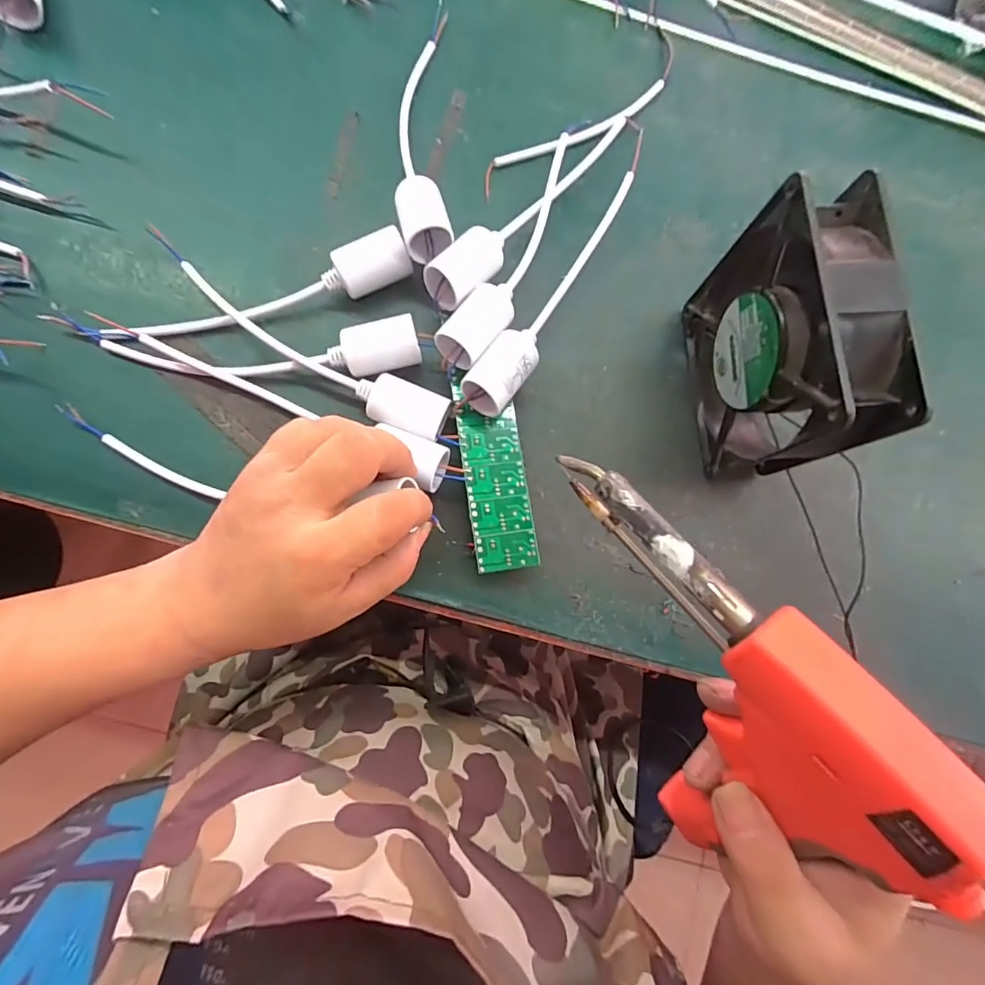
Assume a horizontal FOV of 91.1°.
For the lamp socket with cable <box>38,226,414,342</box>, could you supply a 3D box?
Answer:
[{"bbox_3d":[-0.147,-0.115,0.286,0.199,0.028,0.028,-18,84,-8],"label":"lamp socket with cable"}]

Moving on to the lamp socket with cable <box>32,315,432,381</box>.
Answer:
[{"bbox_3d":[-0.146,-0.086,0.281,0.205,0.028,0.032,2,82,-6],"label":"lamp socket with cable"}]

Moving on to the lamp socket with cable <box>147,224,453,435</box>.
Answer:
[{"bbox_3d":[-0.119,-0.090,0.285,0.206,0.028,0.030,31,80,-1],"label":"lamp socket with cable"}]

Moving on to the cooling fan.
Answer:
[{"bbox_3d":[0.155,-0.077,0.263,0.044,0.126,0.118,-2,82,-6],"label":"cooling fan"}]

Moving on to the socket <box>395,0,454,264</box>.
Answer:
[{"bbox_3d":[-0.045,-0.239,0.312,0.032,0.037,0.206,-1,82,-6],"label":"socket"}]

